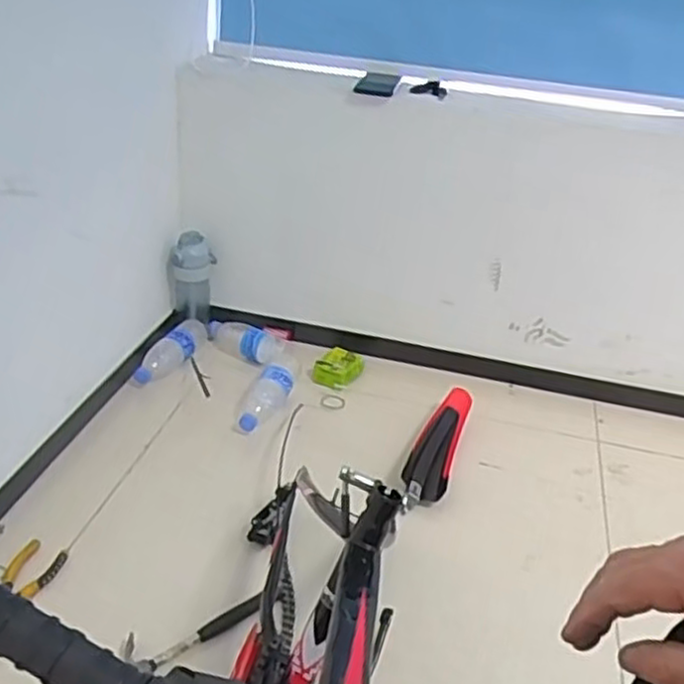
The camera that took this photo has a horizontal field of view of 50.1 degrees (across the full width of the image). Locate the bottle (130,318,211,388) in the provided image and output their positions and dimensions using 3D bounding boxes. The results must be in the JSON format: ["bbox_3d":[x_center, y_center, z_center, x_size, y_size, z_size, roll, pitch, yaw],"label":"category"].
[{"bbox_3d":[-0.341,0.019,1.464,0.069,0.075,0.189,14,31,14],"label":"bottle"}]

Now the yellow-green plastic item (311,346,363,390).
[{"bbox_3d":[-0.008,0.056,1.495,0.087,0.040,0.115,15,31,16],"label":"yellow-green plastic item"}]

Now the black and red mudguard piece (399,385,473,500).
[{"bbox_3d":[0.173,0.176,1.313,0.073,0.050,0.294,14,31,14],"label":"black and red mudguard piece"}]

